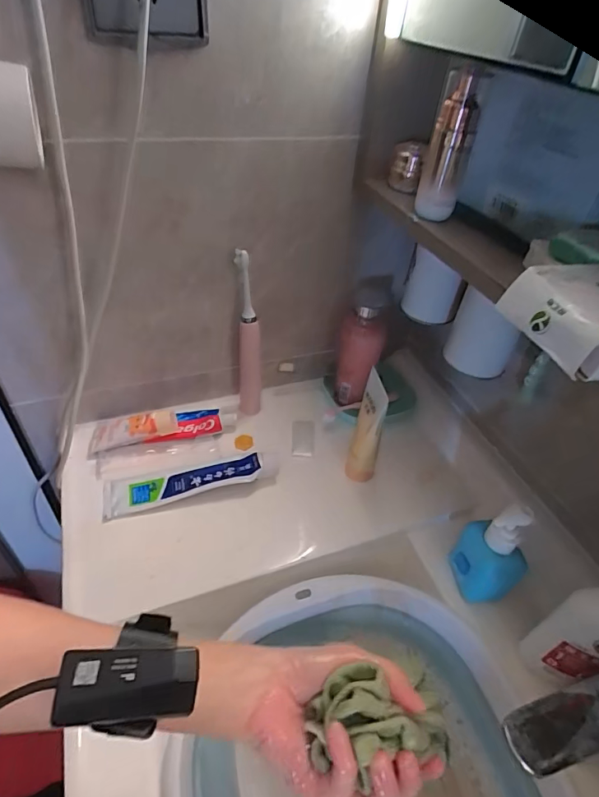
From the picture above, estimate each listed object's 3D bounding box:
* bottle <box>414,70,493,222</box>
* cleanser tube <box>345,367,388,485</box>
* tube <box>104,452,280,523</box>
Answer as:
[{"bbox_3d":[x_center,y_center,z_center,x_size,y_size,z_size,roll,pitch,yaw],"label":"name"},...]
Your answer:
[{"bbox_3d":[0.140,-0.233,0.428,0.039,0.117,0.030,14,43,8],"label":"bottle"},{"bbox_3d":[0.087,0.040,0.572,0.035,0.150,0.039,13,43,7],"label":"cleanser tube"},{"bbox_3d":[-0.134,0.102,0.579,0.215,0.026,0.052,-8,45,-16],"label":"tube"}]

